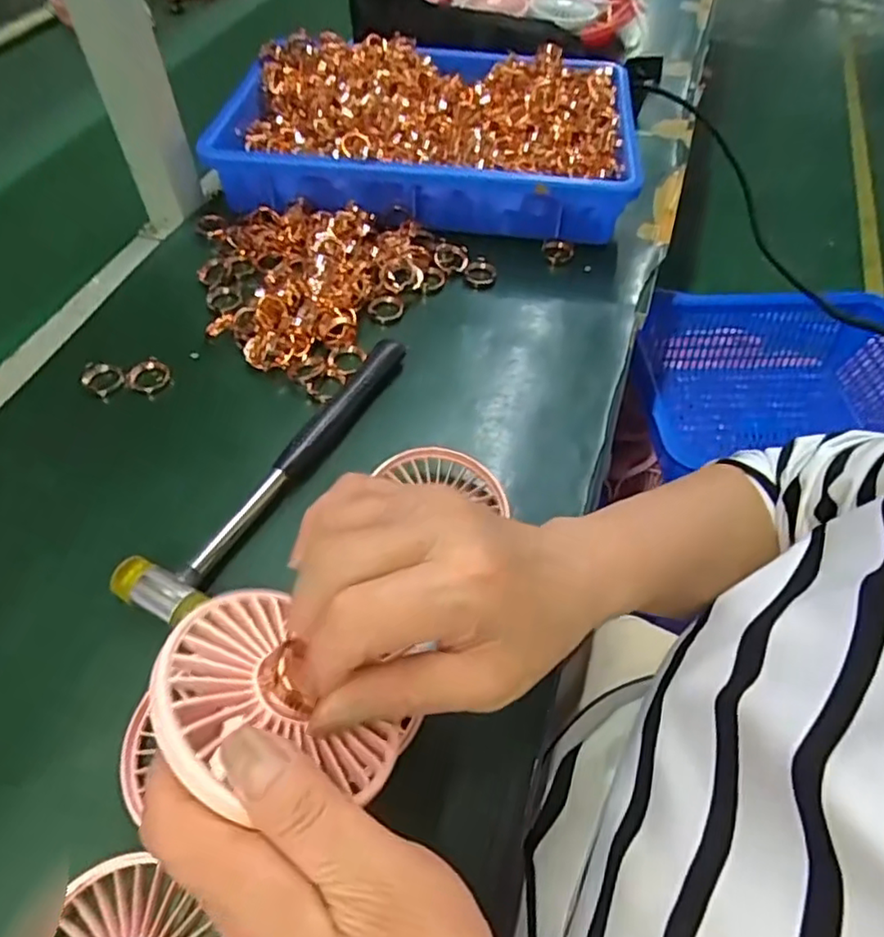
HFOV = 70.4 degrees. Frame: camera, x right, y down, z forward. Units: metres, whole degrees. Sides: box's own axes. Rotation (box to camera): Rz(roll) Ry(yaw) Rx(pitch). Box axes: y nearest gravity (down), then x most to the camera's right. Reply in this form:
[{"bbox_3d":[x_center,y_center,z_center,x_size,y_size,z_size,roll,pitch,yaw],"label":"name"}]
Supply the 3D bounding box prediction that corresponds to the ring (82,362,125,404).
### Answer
[{"bbox_3d":[-0.244,-0.065,0.450,0.024,0.015,0.025,1,54,-1],"label":"ring"}]

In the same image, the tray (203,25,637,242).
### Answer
[{"bbox_3d":[-0.016,-0.318,0.599,0.380,0.080,0.233,5,54,2],"label":"tray"}]

